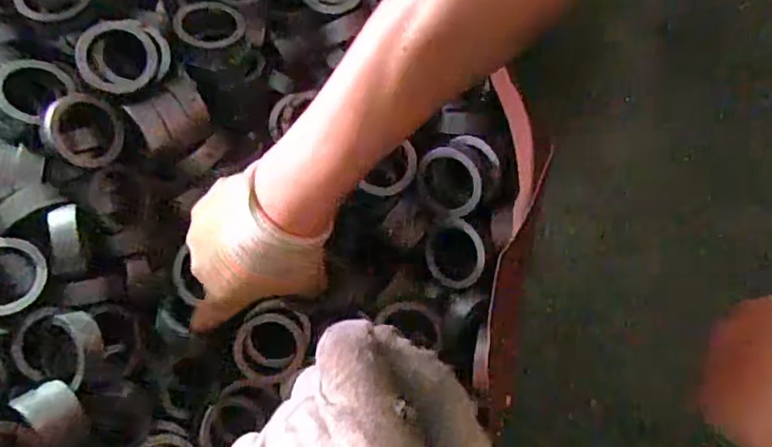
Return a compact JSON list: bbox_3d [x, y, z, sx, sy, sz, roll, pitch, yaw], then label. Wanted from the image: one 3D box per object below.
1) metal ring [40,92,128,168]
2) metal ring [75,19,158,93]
[{"bbox_3d":[-0.217,-0.067,0.449,0.053,0.050,0.012,15,8,-18],"label":"metal ring"},{"bbox_3d":[-0.194,-0.122,0.454,0.059,0.049,0.013,-42,18,-25],"label":"metal ring"}]

